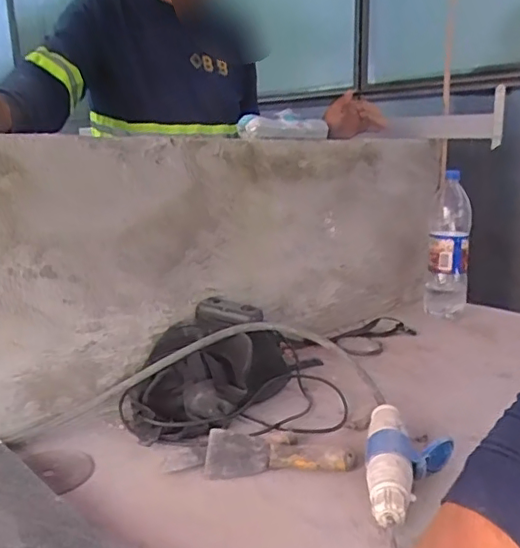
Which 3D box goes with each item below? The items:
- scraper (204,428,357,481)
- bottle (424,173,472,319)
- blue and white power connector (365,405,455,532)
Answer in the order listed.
[{"bbox_3d":[0.022,0.219,0.700,0.174,0.024,0.073,-1,12,-5],"label":"scraper"},{"bbox_3d":[0.423,-0.054,1.271,0.089,0.310,0.094,4,13,18],"label":"bottle"},{"bbox_3d":[0.167,0.219,0.641,0.098,0.056,0.189,3,13,17],"label":"blue and white power connector"}]

